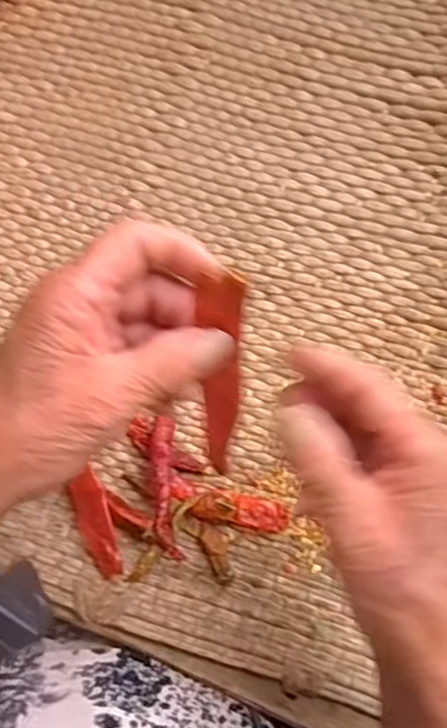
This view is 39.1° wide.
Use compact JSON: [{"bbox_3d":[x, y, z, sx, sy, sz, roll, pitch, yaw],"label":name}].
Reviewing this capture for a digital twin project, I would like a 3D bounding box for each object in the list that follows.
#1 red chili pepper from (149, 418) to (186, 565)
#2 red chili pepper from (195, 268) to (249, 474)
[{"bbox_3d":[-0.032,0.067,0.348,0.015,0.010,0.078,-5,62,-1],"label":"red chili pepper"},{"bbox_3d":[-0.001,0.010,0.269,0.017,0.106,0.009,2,36,1],"label":"red chili pepper"}]

